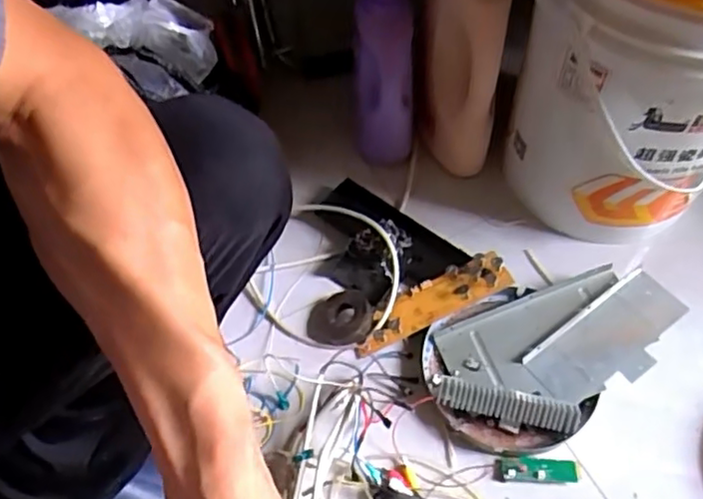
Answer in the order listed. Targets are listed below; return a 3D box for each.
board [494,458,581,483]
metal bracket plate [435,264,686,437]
[{"bbox_3d":[0.204,0.242,0.698,0.092,0.013,0.024,2,58,2],"label":"board"},{"bbox_3d":[0.243,0.124,0.755,0.298,0.049,0.164,-16,59,-9],"label":"metal bracket plate"}]

